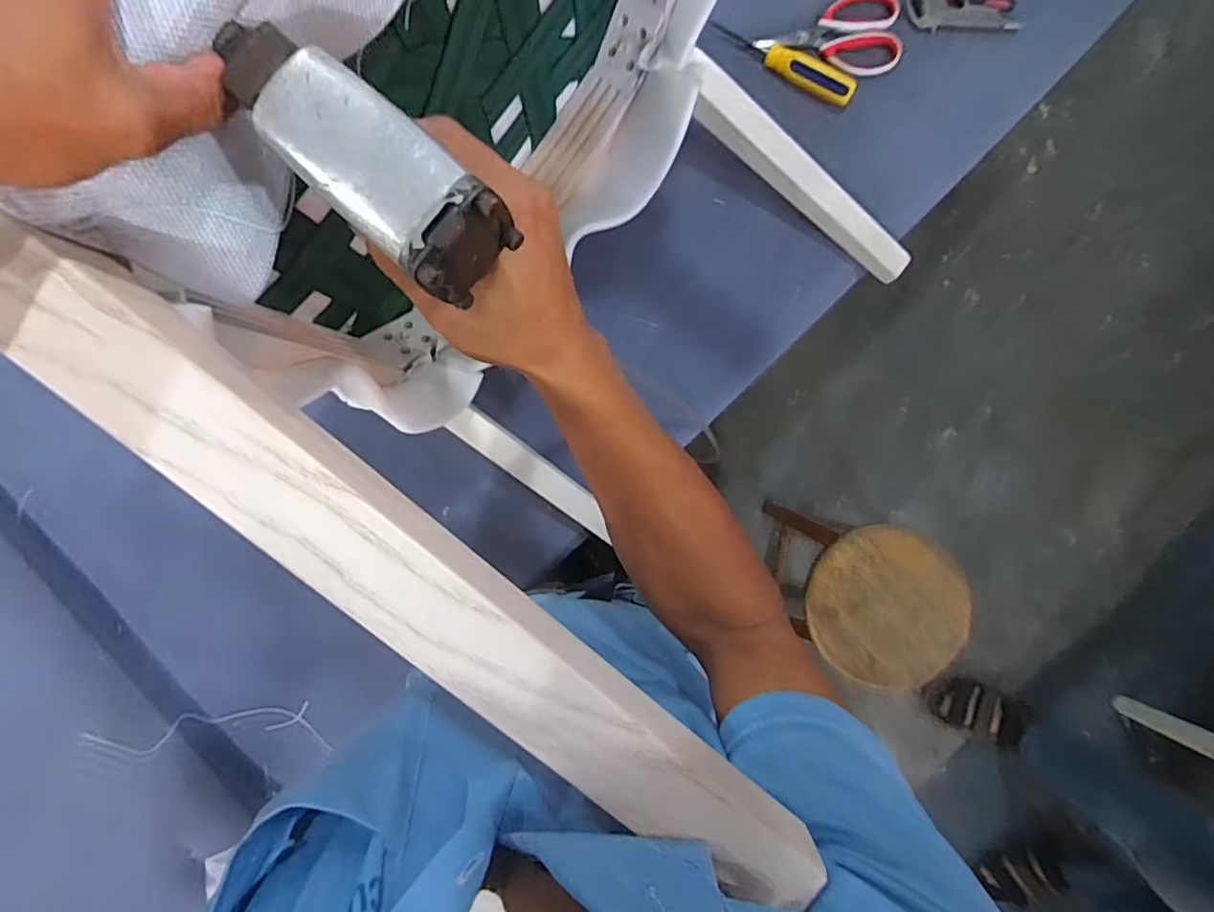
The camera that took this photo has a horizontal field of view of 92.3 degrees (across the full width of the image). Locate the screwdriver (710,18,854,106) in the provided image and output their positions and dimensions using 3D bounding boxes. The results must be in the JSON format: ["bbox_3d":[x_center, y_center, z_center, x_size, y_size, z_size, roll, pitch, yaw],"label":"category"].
[{"bbox_3d":[0.213,-0.482,0.706,0.189,0.024,0.035,34,89,3],"label":"screwdriver"}]

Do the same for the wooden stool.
[{"bbox_3d":[0.457,0.256,1.158,0.278,0.423,0.263,11,88,3],"label":"wooden stool"}]

